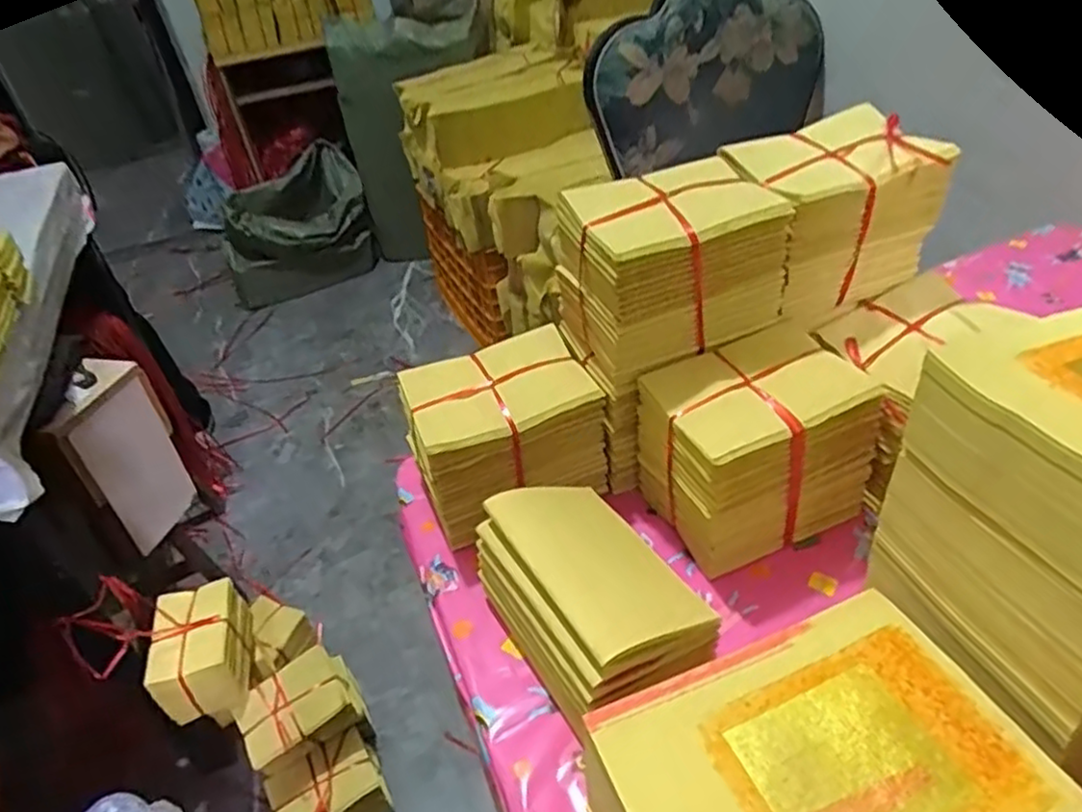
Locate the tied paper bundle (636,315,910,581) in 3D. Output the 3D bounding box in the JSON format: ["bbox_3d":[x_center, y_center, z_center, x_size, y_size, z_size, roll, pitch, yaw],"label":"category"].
[{"bbox_3d":[0.187,0.034,0.601,0.174,0.150,0.122,-18,39,-15],"label":"tied paper bundle"}]

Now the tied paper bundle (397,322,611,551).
[{"bbox_3d":[-0.034,0.021,0.640,0.162,0.121,0.116,-17,39,-14],"label":"tied paper bundle"}]

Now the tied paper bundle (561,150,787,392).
[{"bbox_3d":[0.111,-0.118,0.593,0.165,0.137,0.118,-19,39,-16],"label":"tied paper bundle"}]

